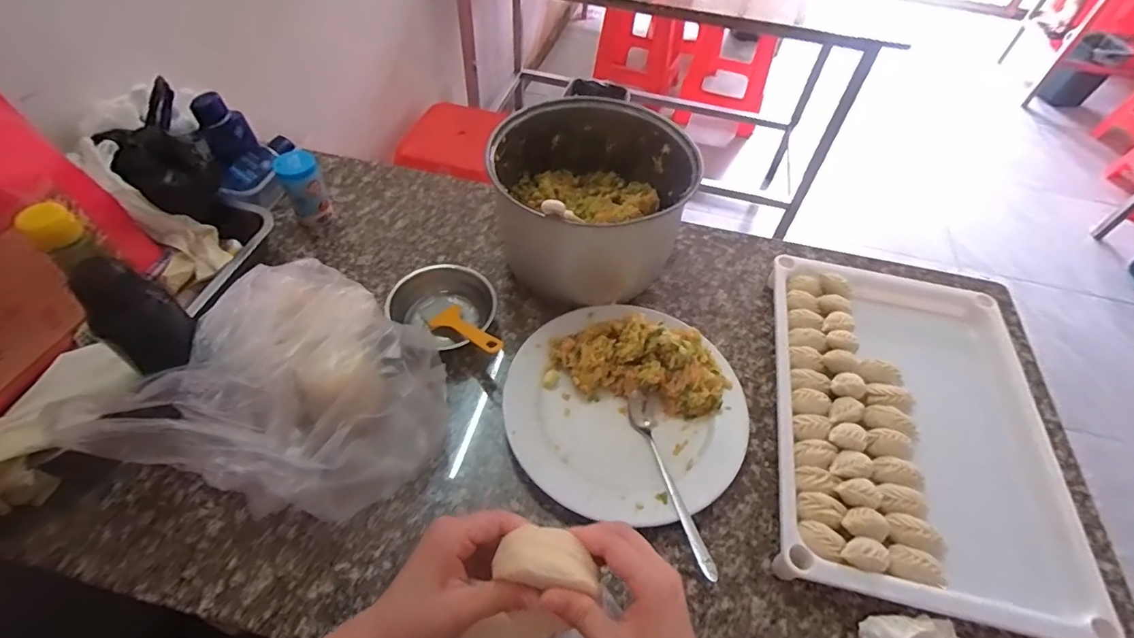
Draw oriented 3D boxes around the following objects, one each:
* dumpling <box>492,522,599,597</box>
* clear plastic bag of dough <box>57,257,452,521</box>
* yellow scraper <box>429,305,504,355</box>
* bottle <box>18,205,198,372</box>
[{"bbox_3d":[-0.011,0.151,0.327,0.063,0.020,0.037,10,52,4],"label":"dumpling"},{"bbox_3d":[-0.241,0.062,0.492,0.236,0.110,0.228,14,52,7],"label":"clear plastic bag of dough"},{"bbox_3d":[-0.108,0.014,0.569,0.036,0.012,0.124,-36,39,-27],"label":"yellow scraper"},{"bbox_3d":[-0.363,-0.006,0.433,0.053,0.206,0.059,33,57,20],"label":"bottle"}]

